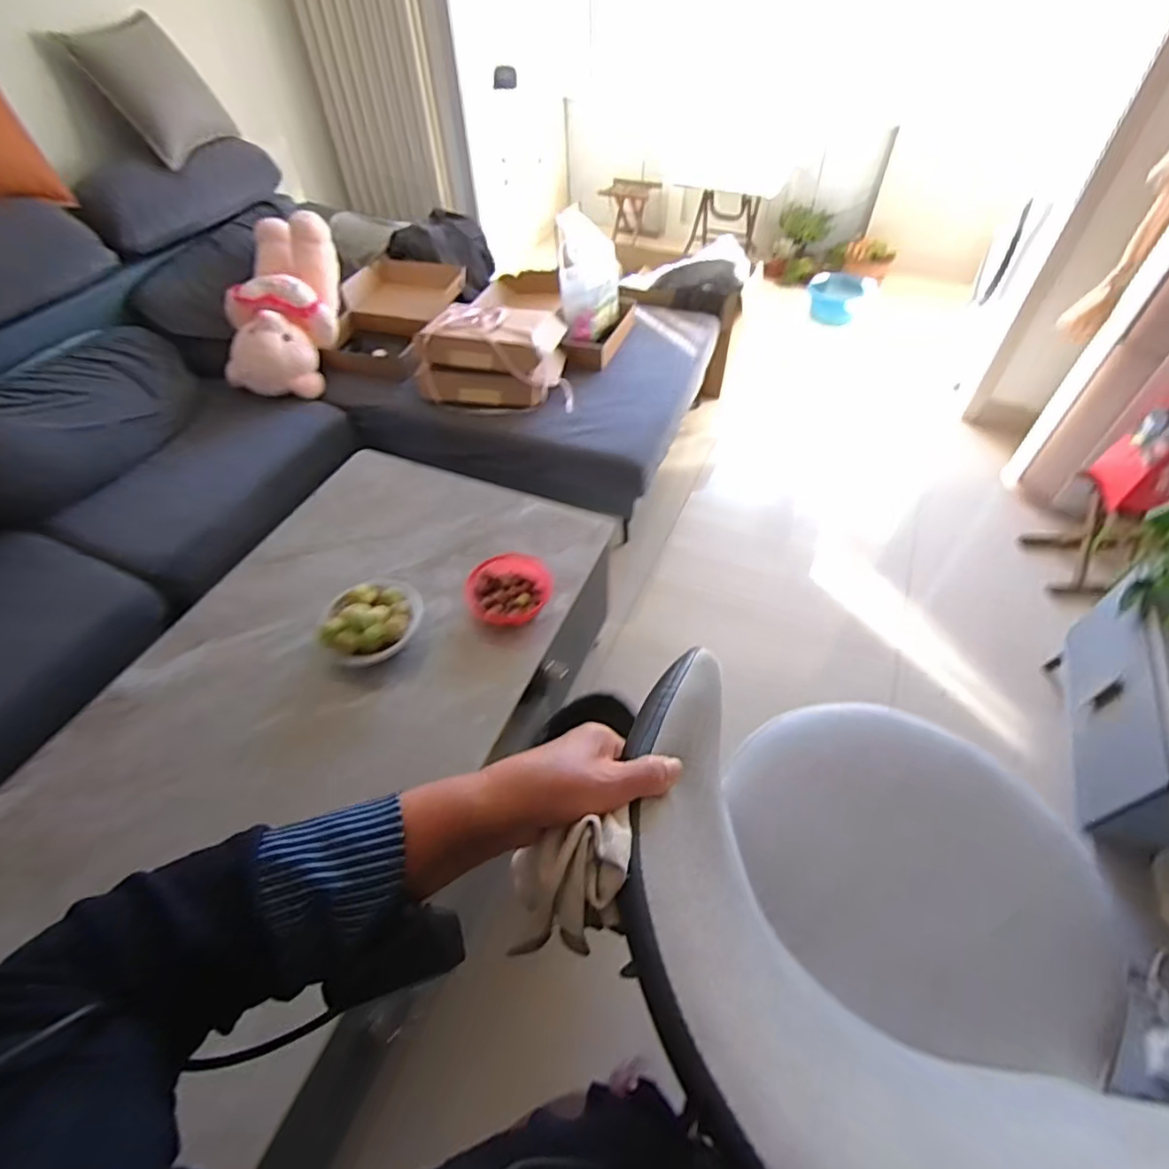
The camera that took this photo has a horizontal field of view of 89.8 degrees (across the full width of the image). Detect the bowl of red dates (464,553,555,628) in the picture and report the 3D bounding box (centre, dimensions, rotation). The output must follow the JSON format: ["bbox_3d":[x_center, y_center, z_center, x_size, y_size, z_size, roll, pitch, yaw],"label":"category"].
[{"bbox_3d":[-0.159,0.013,1.267,0.183,0.071,0.164,-17,52,-12],"label":"bowl of red dates"}]

